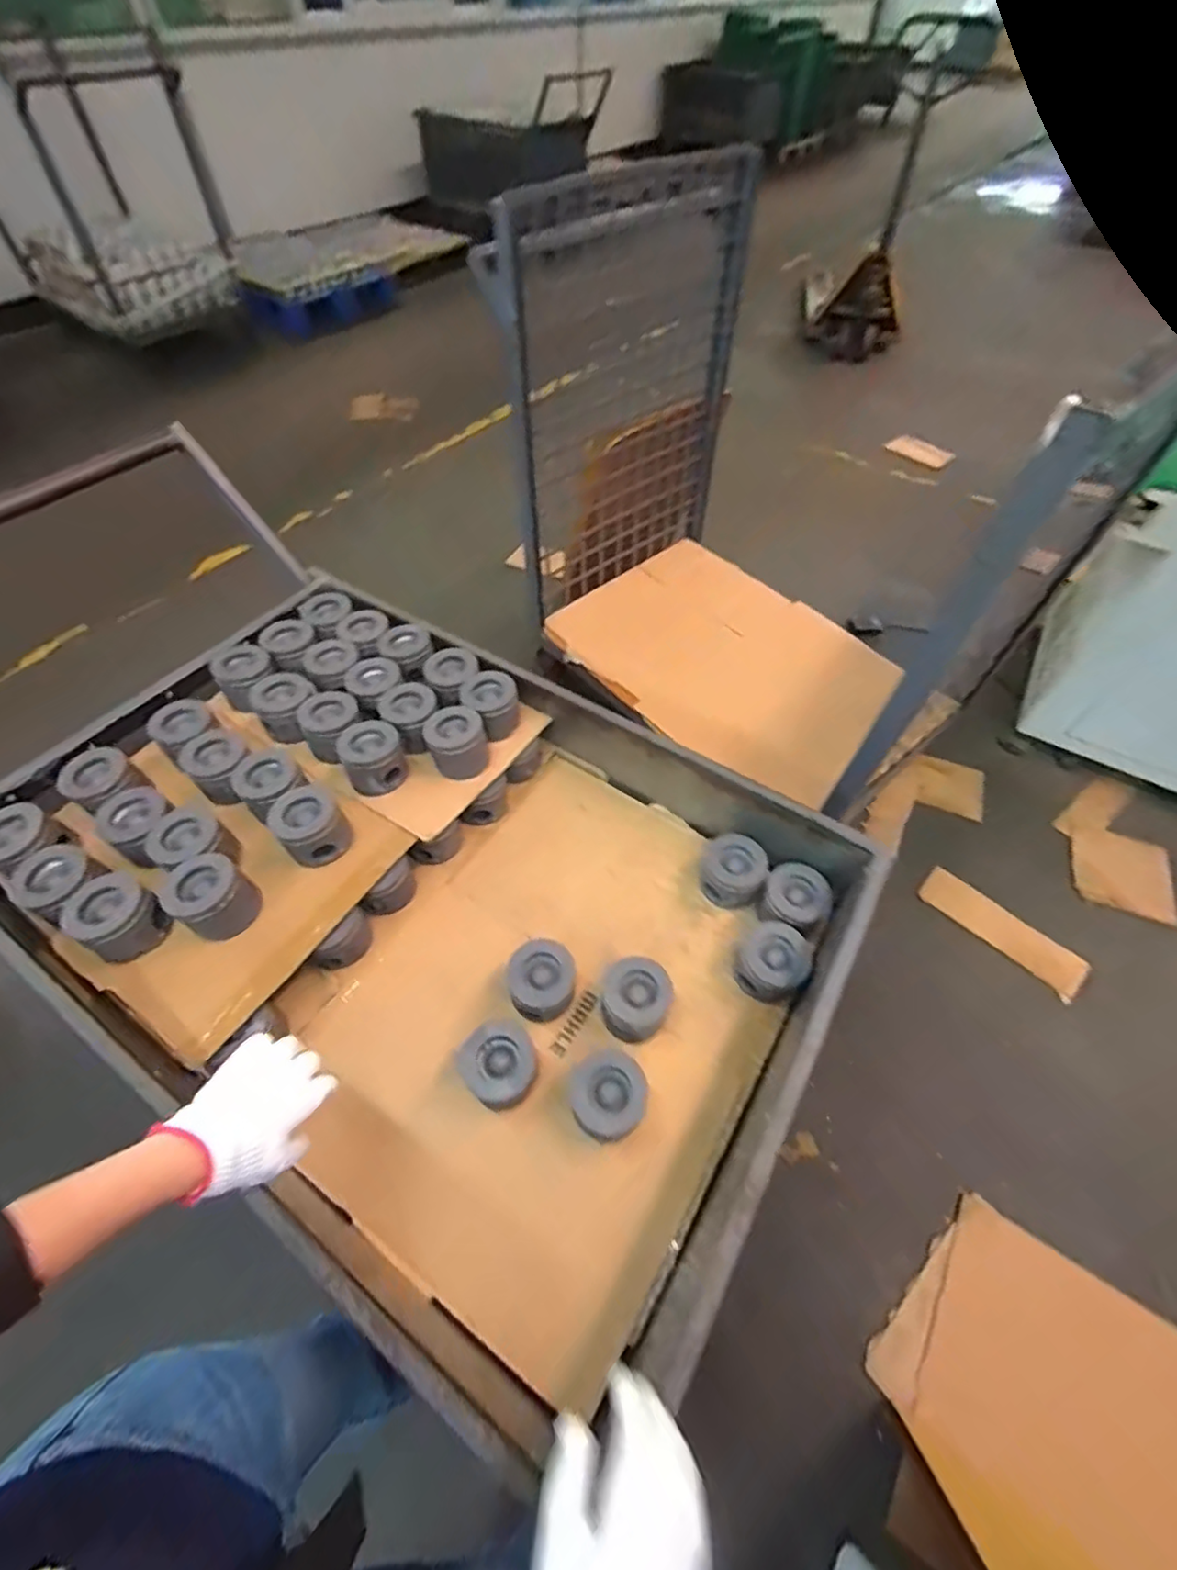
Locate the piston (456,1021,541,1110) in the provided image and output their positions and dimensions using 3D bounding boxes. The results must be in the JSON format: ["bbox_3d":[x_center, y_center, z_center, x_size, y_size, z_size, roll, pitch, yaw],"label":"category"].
[{"bbox_3d":[-0.110,0.351,0.750,0.087,0.076,0.087,0,55,0],"label":"piston"}]

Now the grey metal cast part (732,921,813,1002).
[{"bbox_3d":[0.252,0.247,0.826,0.087,0.072,0.092,0,55,0],"label":"grey metal cast part"}]

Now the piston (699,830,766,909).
[{"bbox_3d":[0.220,0.127,0.904,0.084,0.076,0.089,0,55,0],"label":"piston"}]

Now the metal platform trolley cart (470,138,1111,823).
[{"bbox_3d":[0.453,-0.690,1.455,1.107,1.012,0.752,31,61,20],"label":"metal platform trolley cart"}]

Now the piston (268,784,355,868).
[{"bbox_3d":[-0.392,0.057,0.846,0.090,0.067,0.095,0,55,0],"label":"piston"}]

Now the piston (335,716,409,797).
[{"bbox_3d":[-0.336,-0.045,0.929,0.095,0.066,0.103,-26,59,-17],"label":"piston"}]

